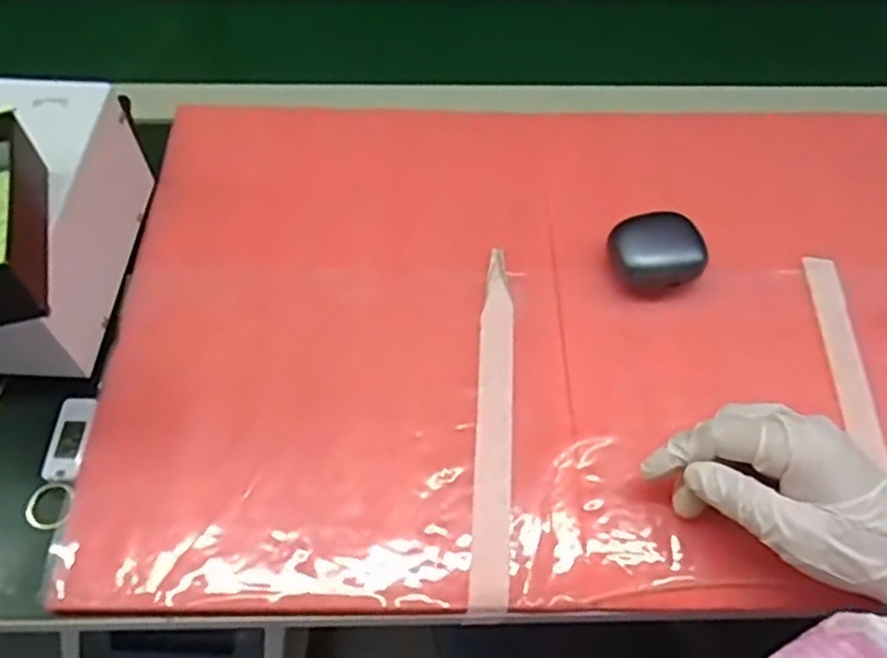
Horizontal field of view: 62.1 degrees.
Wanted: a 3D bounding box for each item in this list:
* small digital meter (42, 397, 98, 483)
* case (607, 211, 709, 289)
[{"bbox_3d":[-0.203,0.059,0.399,0.019,0.004,0.047,0,57,-1],"label":"small digital meter"},{"bbox_3d":[0.130,-0.049,0.454,0.058,0.023,0.048,6,57,3],"label":"case"}]

